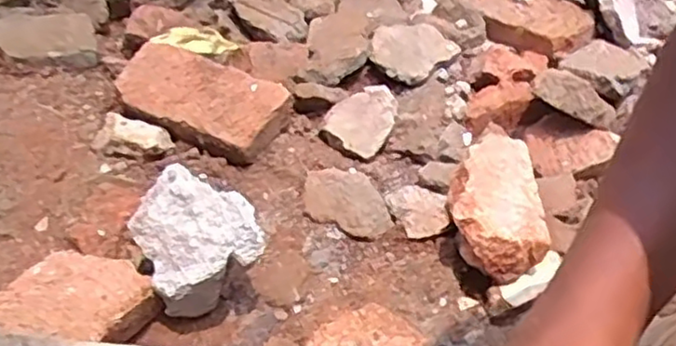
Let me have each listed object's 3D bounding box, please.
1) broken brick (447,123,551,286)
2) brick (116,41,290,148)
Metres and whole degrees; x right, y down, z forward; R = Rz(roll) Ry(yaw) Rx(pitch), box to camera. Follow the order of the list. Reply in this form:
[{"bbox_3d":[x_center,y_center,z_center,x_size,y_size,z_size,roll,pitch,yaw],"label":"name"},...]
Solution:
[{"bbox_3d":[0.138,0.021,0.626,0.077,0.049,0.158,7,44,-1],"label":"broken brick"},{"bbox_3d":[-0.138,-0.080,0.694,0.160,0.036,0.080,23,46,15],"label":"brick"}]

